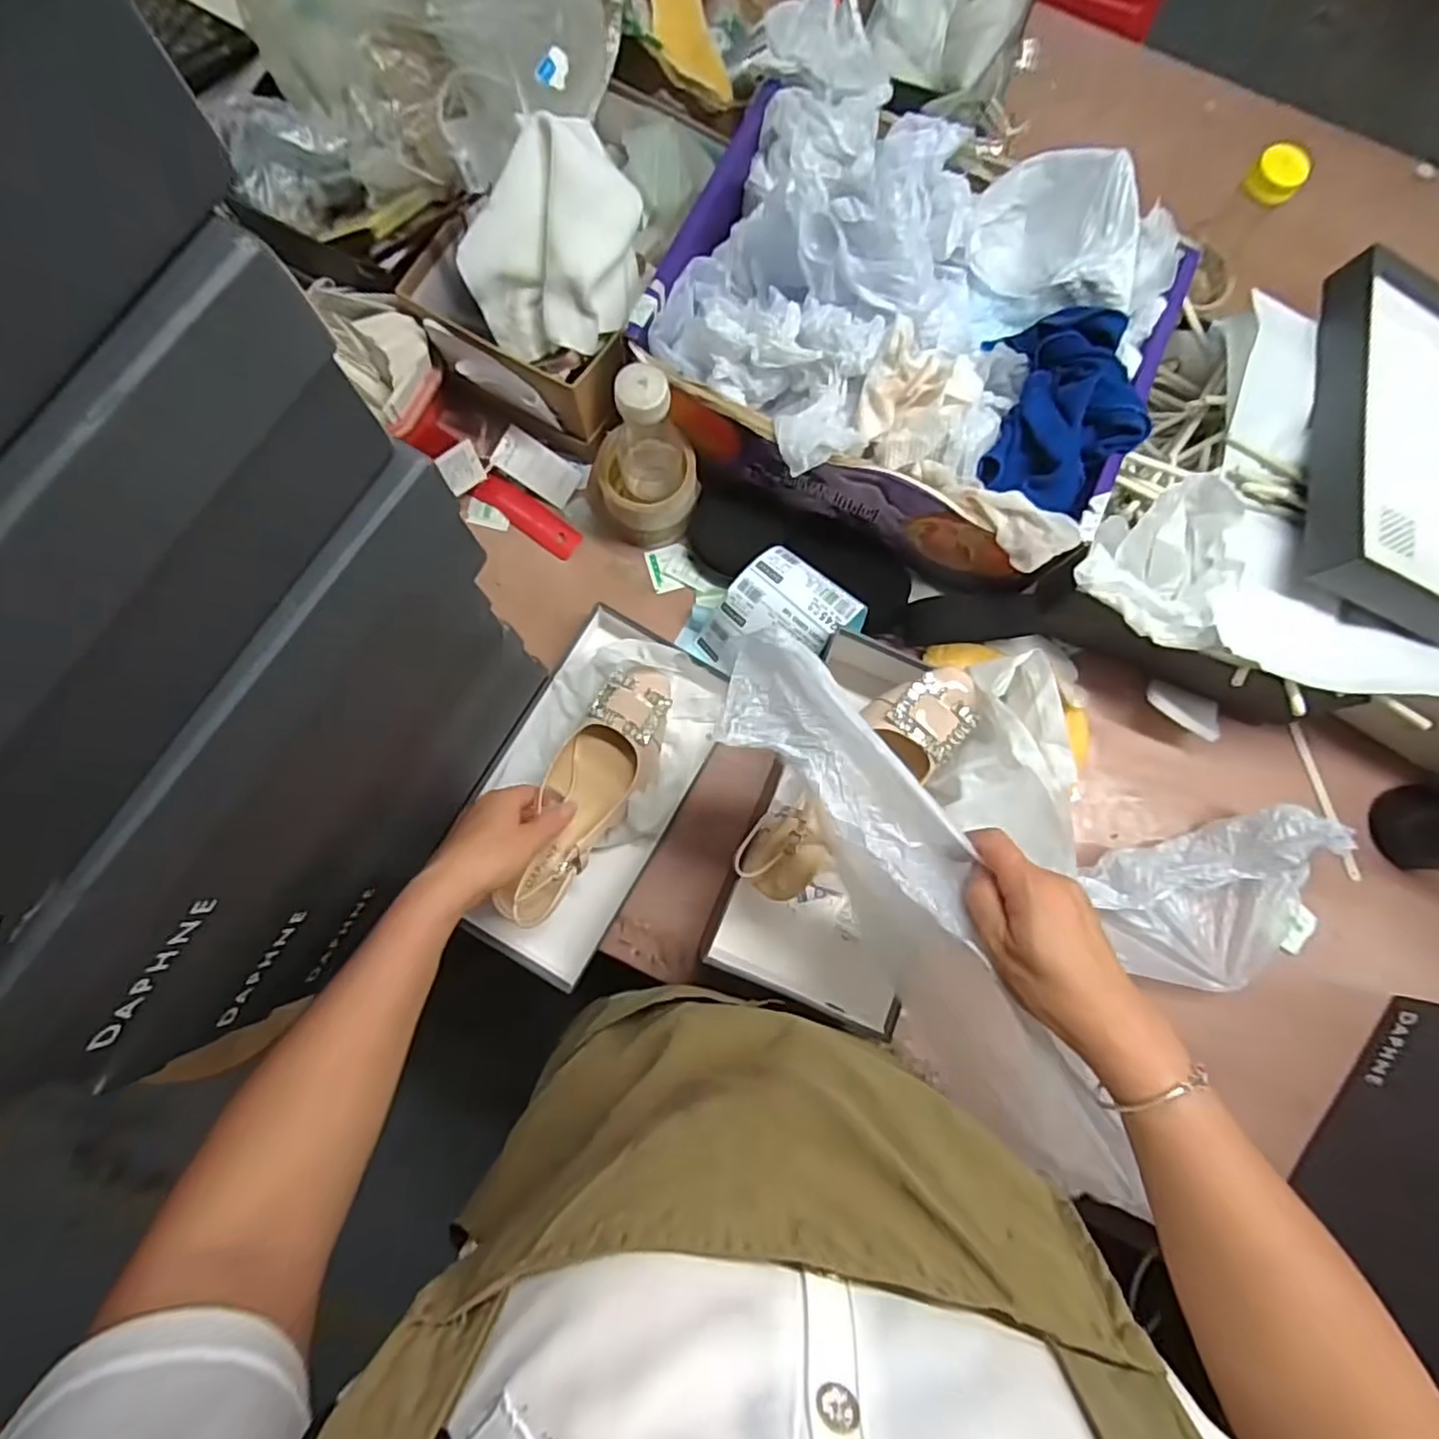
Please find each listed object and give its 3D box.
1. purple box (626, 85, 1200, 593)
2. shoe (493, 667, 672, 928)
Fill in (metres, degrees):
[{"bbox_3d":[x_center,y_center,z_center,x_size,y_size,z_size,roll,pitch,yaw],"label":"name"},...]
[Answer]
[{"bbox_3d":[0.157,-0.335,0.575,0.398,0.152,0.344,21,80,2],"label":"purple box"},{"bbox_3d":[-0.110,0.060,0.570,0.077,0.046,0.239,23,67,2],"label":"shoe"}]

